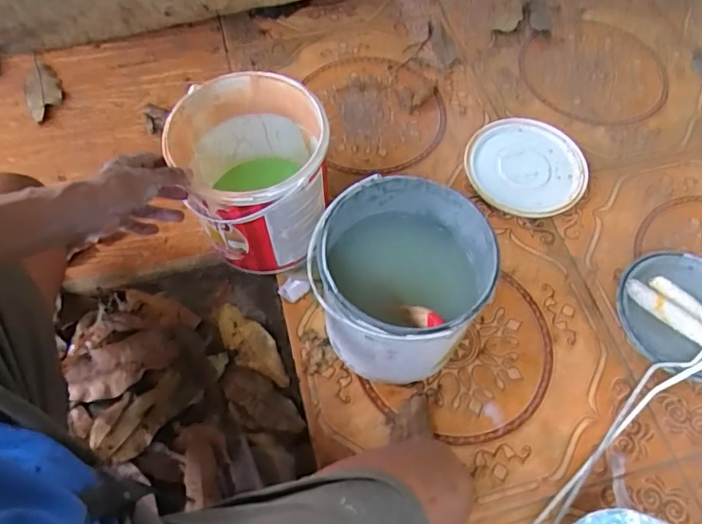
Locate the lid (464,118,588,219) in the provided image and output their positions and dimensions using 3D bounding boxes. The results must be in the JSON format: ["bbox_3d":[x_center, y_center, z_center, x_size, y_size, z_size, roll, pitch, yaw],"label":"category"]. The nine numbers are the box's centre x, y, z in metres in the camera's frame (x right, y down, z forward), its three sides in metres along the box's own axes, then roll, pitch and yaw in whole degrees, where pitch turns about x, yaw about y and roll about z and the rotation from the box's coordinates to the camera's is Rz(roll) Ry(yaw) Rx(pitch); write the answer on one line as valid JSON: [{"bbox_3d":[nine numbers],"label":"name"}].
[{"bbox_3d":[0.264,-0.146,0.797,0.173,0.011,0.176,0,62,-1],"label":"lid"}]

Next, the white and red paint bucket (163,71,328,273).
[{"bbox_3d":[-0.121,-0.110,0.662,0.175,0.184,0.180,0,62,-1],"label":"white and red paint bucket"}]

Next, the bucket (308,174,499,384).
[{"bbox_3d":[0.054,0.031,0.604,0.175,0.189,0.177,1,62,-2],"label":"bucket"}]

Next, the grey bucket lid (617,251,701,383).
[{"bbox_3d":[0.440,0.065,0.683,0.180,0.020,0.171,-21,64,-11],"label":"grey bucket lid"}]

